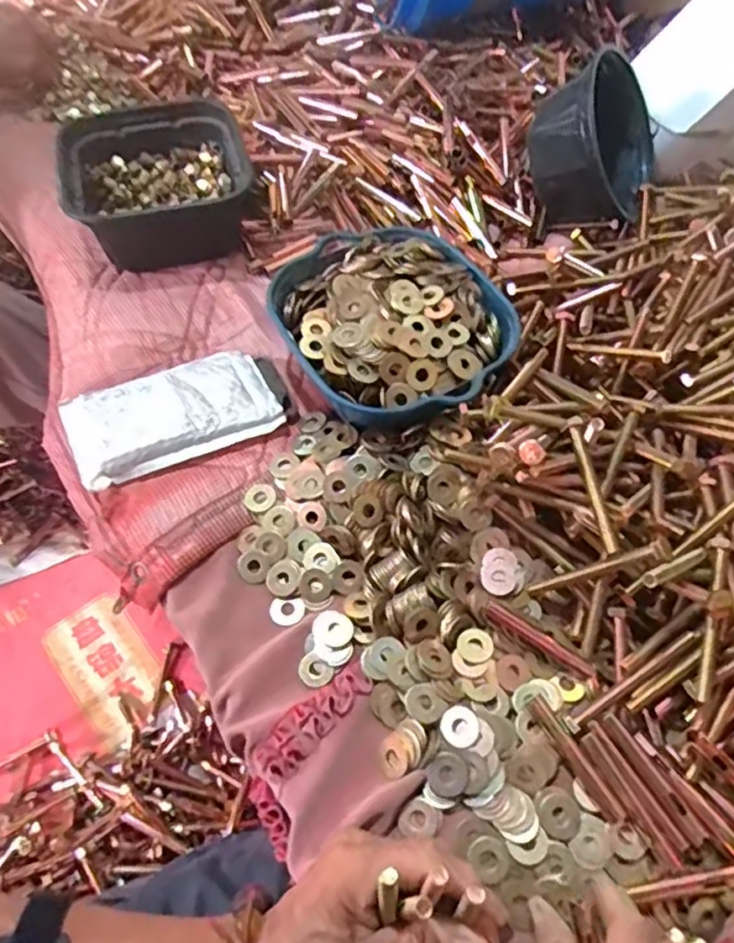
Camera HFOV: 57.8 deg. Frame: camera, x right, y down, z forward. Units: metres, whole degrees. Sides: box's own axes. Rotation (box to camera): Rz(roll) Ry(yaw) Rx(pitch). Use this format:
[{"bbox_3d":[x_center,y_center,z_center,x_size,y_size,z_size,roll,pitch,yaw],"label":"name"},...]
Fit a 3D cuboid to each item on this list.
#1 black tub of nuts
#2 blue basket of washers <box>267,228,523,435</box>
[{"bbox_3d":[-0.210,-0.295,0.685,0.170,0.092,0.166,-21,61,-15],"label":"black tub of nuts"},{"bbox_3d":[0.025,-0.128,0.572,0.184,0.058,0.194,1,58,-2],"label":"blue basket of washers"}]

